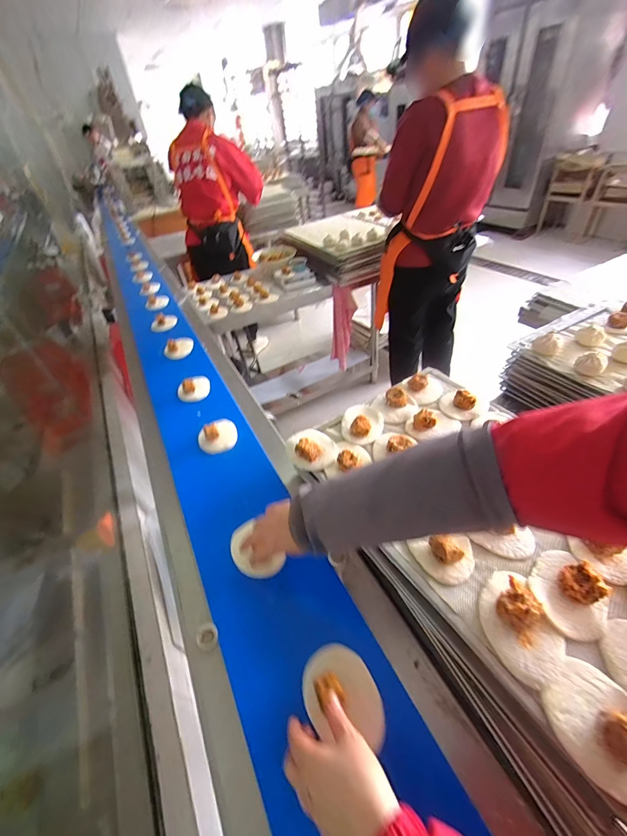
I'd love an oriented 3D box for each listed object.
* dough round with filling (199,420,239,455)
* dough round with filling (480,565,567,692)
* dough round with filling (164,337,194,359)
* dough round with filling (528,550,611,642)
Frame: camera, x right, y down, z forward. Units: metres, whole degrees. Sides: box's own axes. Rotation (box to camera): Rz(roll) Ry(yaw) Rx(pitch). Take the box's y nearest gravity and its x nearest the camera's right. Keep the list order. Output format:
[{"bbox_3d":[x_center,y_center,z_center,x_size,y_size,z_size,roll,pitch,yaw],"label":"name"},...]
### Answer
[{"bbox_3d":[-0.232,0.032,0.809,0.093,0.042,0.110,-23,44,-16],"label":"dough round with filling"},{"bbox_3d":[0.248,0.235,0.399,0.103,0.040,0.094,-4,42,4],"label":"dough round with filling"},{"bbox_3d":[-0.450,-0.250,1.139,0.079,0.035,0.118,4,44,12],"label":"dough round with filling"},{"bbox_3d":[0.318,0.214,0.418,0.090,0.027,0.081,-35,49,-27],"label":"dough round with filling"}]

